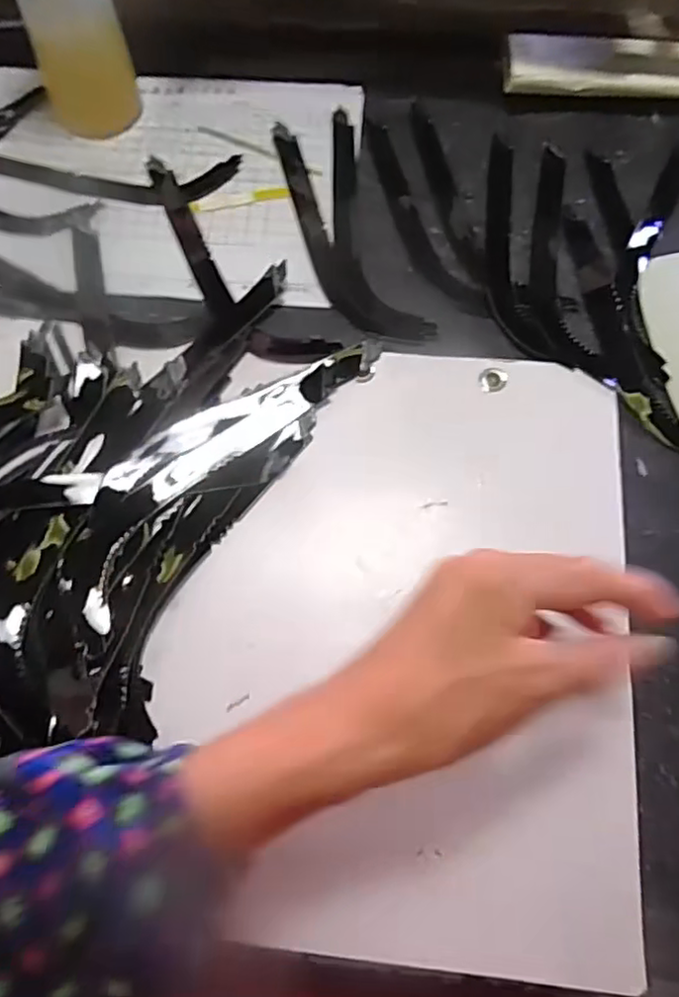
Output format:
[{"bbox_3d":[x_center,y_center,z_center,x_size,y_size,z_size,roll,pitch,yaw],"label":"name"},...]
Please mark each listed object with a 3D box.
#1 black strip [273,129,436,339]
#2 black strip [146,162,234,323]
[{"bbox_3d":[-0.008,-0.178,0.432,0.045,0.005,0.206,-27,70,-11],"label":"black strip"},{"bbox_3d":[-0.102,-0.178,0.433,0.017,0.005,0.147,-24,70,-5],"label":"black strip"}]

